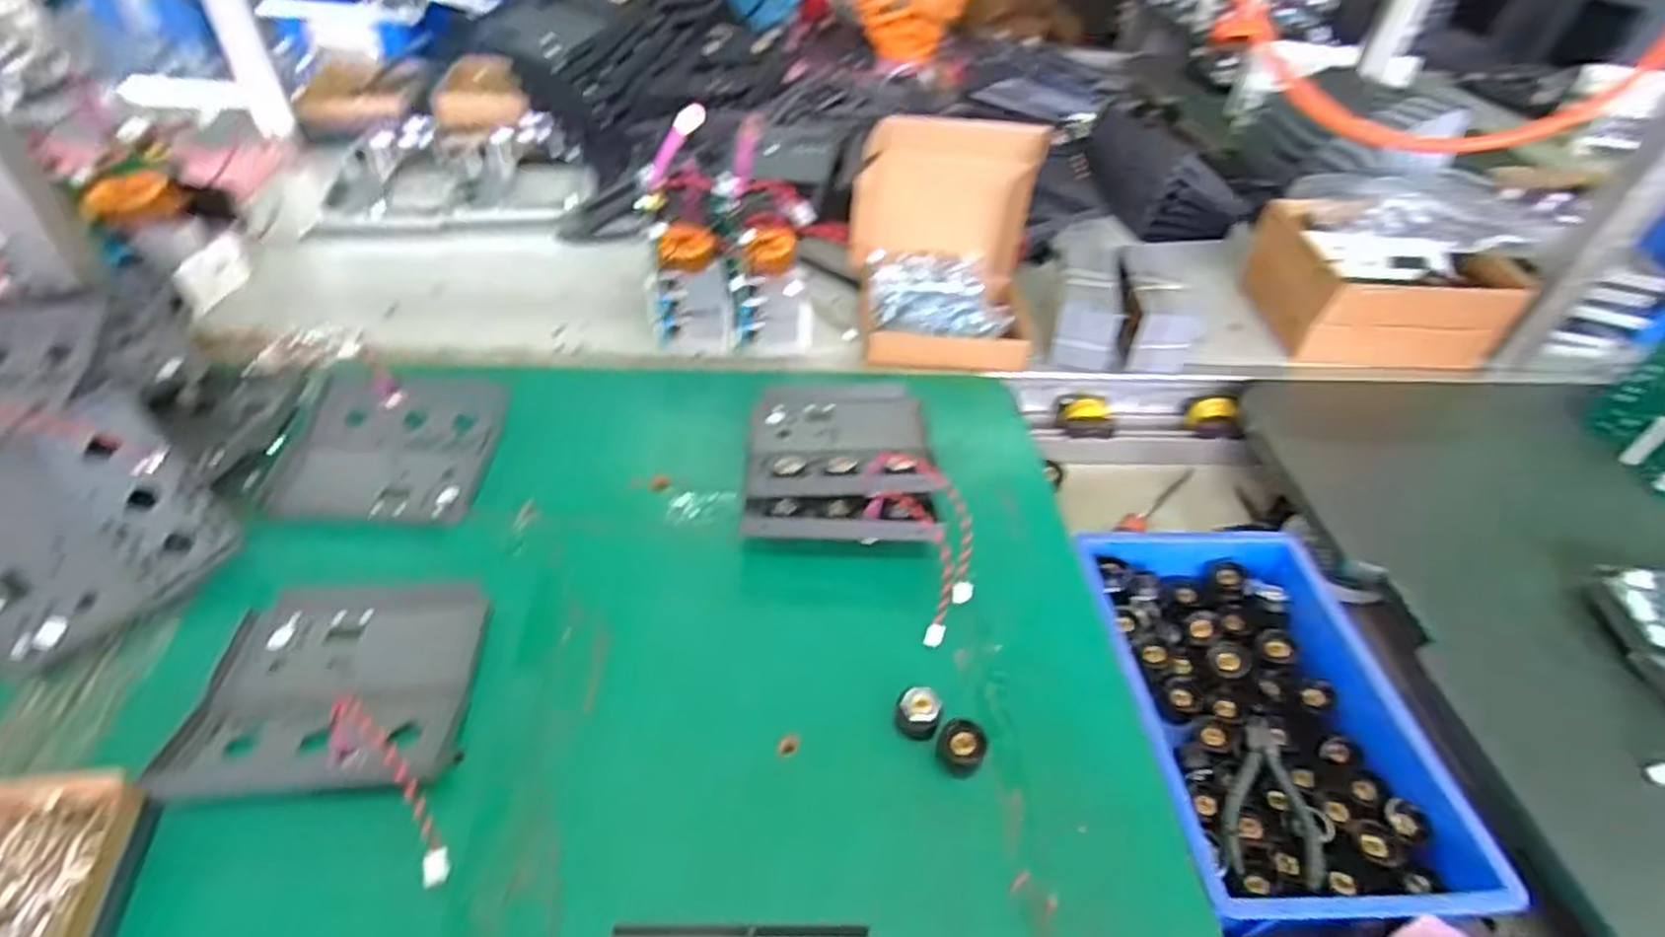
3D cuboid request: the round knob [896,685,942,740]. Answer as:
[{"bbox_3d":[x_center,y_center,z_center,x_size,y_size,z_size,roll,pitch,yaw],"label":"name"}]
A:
[{"bbox_3d":[0.056,0.162,0.519,0.028,0.026,0.025,12,43,9],"label":"round knob"}]

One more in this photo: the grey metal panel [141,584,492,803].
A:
[{"bbox_3d":[-0.318,0.130,0.512,0.156,0.032,0.157,-1,43,-6],"label":"grey metal panel"}]

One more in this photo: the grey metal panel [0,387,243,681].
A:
[{"bbox_3d":[-0.534,0.040,0.546,0.169,0.021,0.158,45,64,8],"label":"grey metal panel"}]

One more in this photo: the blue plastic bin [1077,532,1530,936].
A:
[{"bbox_3d":[0.308,0.180,0.592,0.194,0.080,0.309,1,45,-6],"label":"blue plastic bin"}]

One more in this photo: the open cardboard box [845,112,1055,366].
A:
[{"bbox_3d":[0.114,-0.223,0.803,0.187,0.199,0.140,5,42,1],"label":"open cardboard box"}]

